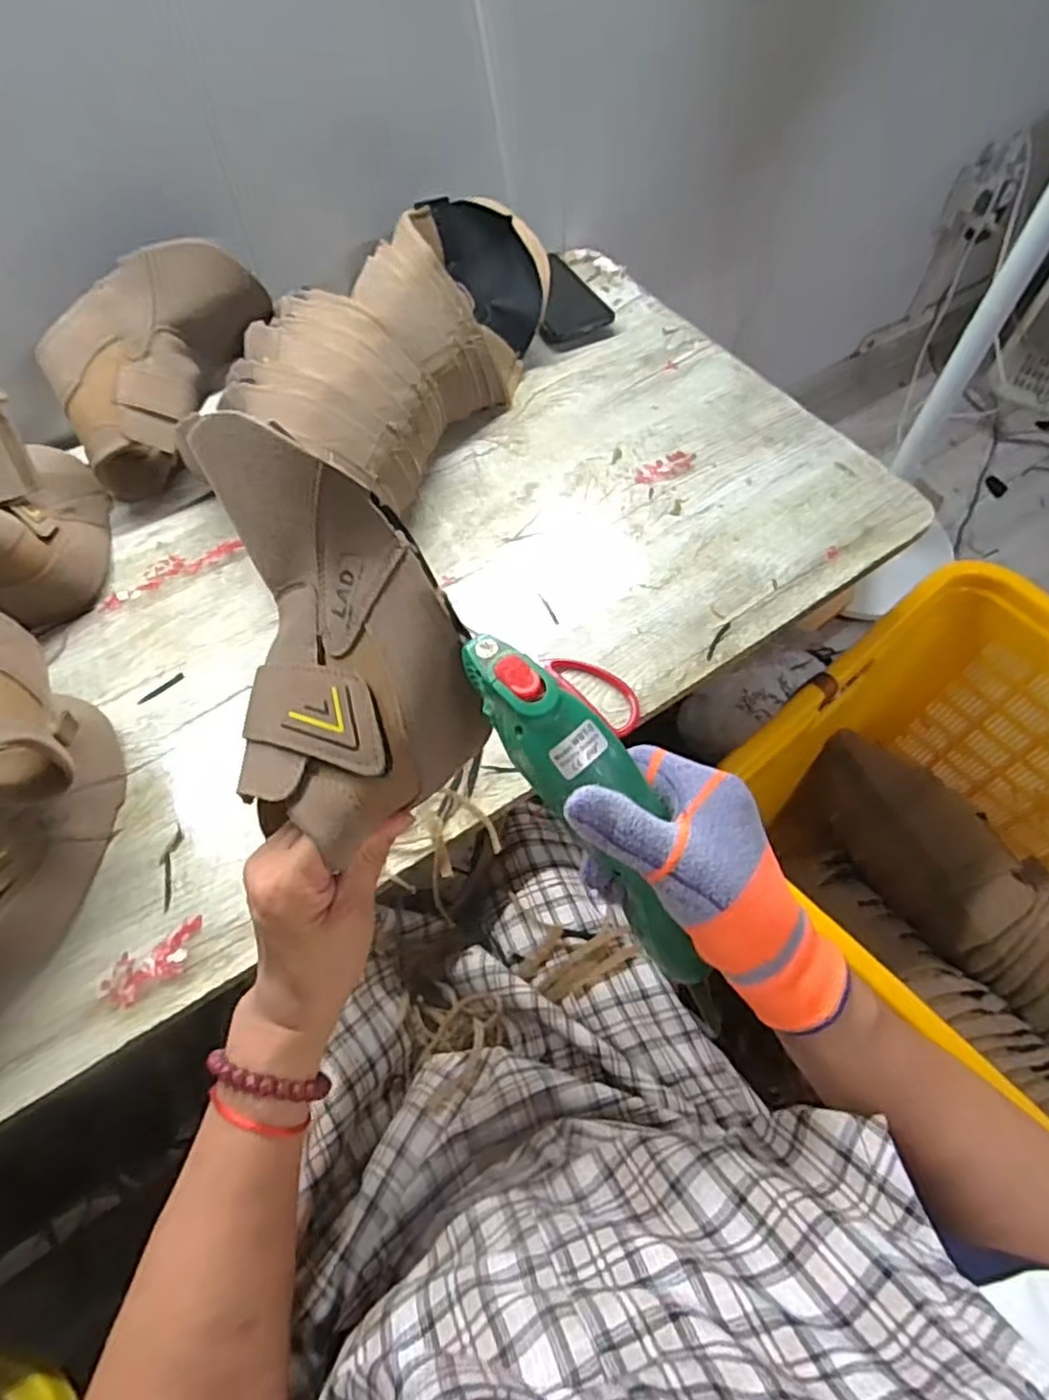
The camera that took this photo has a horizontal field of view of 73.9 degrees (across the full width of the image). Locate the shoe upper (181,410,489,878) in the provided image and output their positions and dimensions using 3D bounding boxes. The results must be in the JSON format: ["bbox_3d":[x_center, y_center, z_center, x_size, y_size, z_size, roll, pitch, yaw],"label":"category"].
[{"bbox_3d":[-0.091,-0.039,0.337,0.113,0.070,0.210,-16,82,3],"label":"shoe upper"}]

